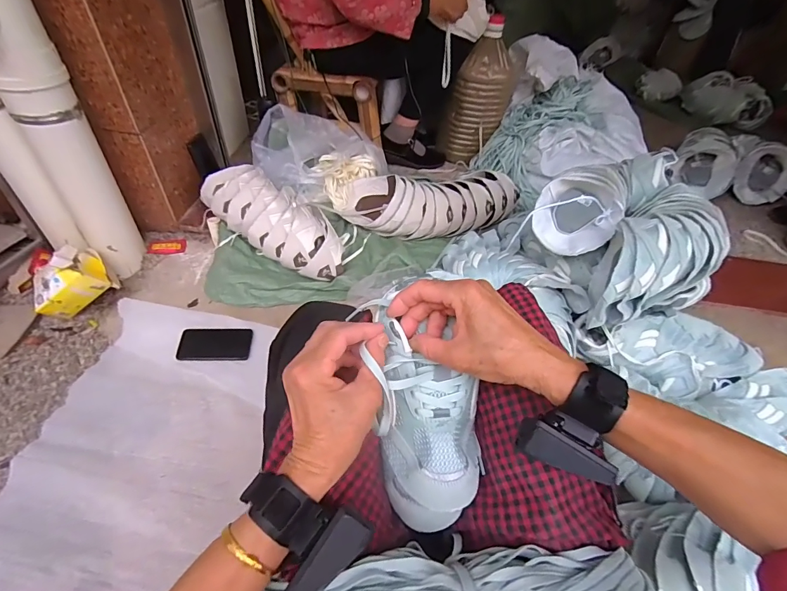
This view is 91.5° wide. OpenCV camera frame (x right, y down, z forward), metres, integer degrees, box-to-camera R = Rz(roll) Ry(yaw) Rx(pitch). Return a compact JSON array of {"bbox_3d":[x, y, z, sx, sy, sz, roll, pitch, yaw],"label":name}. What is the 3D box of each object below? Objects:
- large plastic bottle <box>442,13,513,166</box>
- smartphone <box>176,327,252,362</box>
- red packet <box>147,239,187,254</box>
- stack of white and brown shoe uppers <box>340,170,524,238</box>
[{"bbox_3d":[0.287,-0.653,1.248,0.173,0.375,0.148,16,48,8],"label":"large plastic bottle"},{"bbox_3d":[-0.405,0.111,0.873,0.160,0.004,0.079,-1,62,-2],"label":"smartphone"},{"bbox_3d":[-0.599,-0.131,1.018,0.094,0.008,0.051,-2,48,-9],"label":"red packet"},{"bbox_3d":[0.088,-0.253,1.050,0.491,0.112,0.186,5,47,-2],"label":"stack of white and brown shoe uppers"}]

